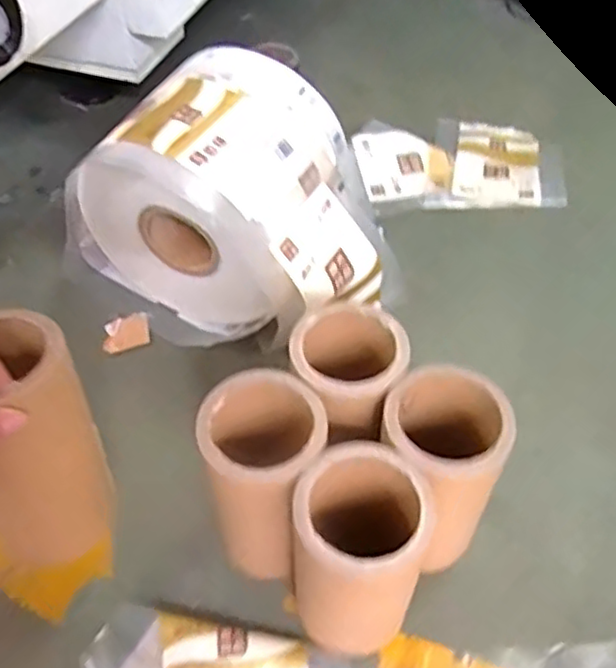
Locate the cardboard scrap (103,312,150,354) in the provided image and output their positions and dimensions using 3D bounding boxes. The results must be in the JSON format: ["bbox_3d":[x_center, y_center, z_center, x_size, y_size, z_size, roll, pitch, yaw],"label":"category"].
[{"bbox_3d":[-0.209,-0.001,0.789,0.051,0.010,0.049,-13,53,-9],"label":"cardboard scrap"}]

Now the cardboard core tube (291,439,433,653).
[{"bbox_3d":[0.038,0.172,0.524,0.092,0.182,0.101,0,52,1],"label":"cardboard core tube"}]

